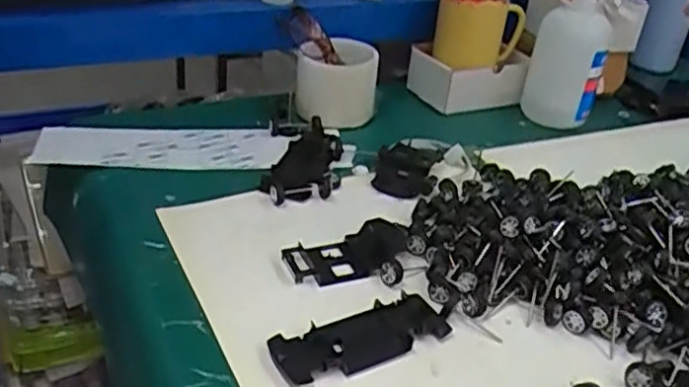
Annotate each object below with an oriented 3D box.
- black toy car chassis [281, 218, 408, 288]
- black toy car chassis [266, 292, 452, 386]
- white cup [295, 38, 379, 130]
[{"bbox_3d":[0.006,0.045,0.552,0.102,0.013,0.050,-11,35,-25],"label":"black toy car chassis"},{"bbox_3d":[0.012,0.098,0.476,0.125,0.009,0.046,-13,36,-29],"label":"black toy car chassis"},{"bbox_3d":[-0.008,-0.117,0.756,0.086,0.080,0.088,5,31,-1],"label":"white cup"}]

